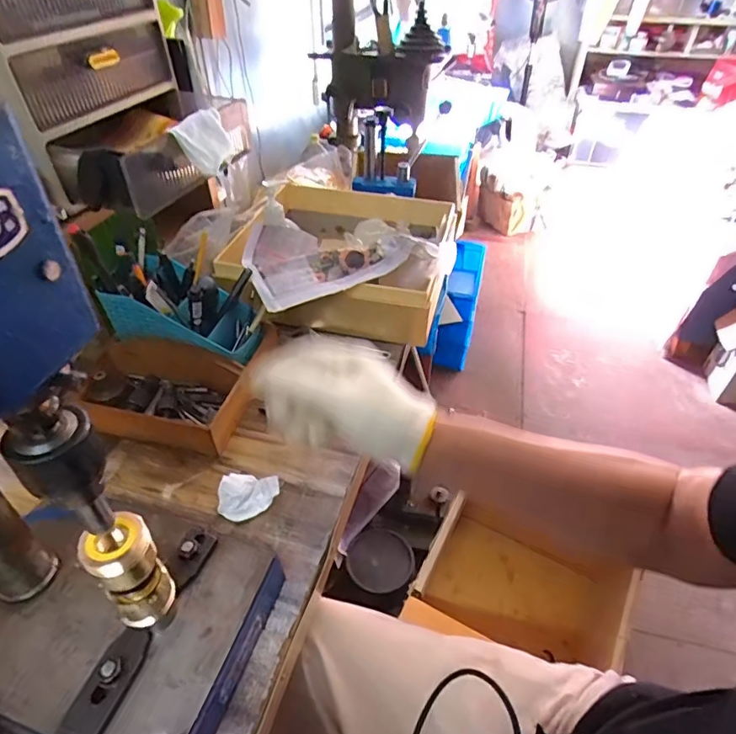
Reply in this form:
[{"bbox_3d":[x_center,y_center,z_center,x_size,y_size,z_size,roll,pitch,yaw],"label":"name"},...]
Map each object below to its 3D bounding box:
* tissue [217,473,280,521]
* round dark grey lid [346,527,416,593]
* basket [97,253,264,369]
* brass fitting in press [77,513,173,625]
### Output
[{"bbox_3d":[-0.125,0.133,0.521,0.060,0.026,0.041,0,43,-1],"label":"tissue"},{"bbox_3d":[0.032,0.445,1.153,0.156,0.041,0.162,26,46,2],"label":"round dark grey lid"},{"bbox_3d":[-0.225,-0.066,0.633,0.168,0.093,0.103,10,44,10],"label":"basket"},{"bbox_3d":[-0.165,0.146,0.356,0.040,0.104,0.032,-29,51,-28],"label":"brass fitting in press"}]

